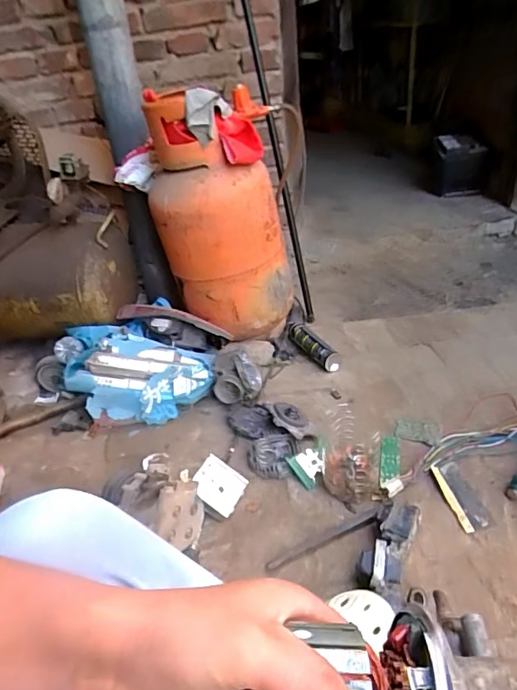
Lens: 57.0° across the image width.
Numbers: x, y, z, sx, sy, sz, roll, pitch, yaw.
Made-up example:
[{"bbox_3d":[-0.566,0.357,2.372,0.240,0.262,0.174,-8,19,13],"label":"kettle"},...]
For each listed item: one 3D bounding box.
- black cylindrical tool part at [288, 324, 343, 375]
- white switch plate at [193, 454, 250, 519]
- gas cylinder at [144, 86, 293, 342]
[{"bbox_3d":[0.141,0.001,1.267,0.051,0.049,0.230,-22,35,-22],"label":"black cylindrical tool part"},{"bbox_3d":[-0.075,0.263,0.893,0.091,0.013,0.081,34,63,-3],"label":"white switch plate"},{"bbox_3d":[-0.092,-0.307,1.205,0.246,0.561,0.263,22,42,37],"label":"gas cylinder"}]

